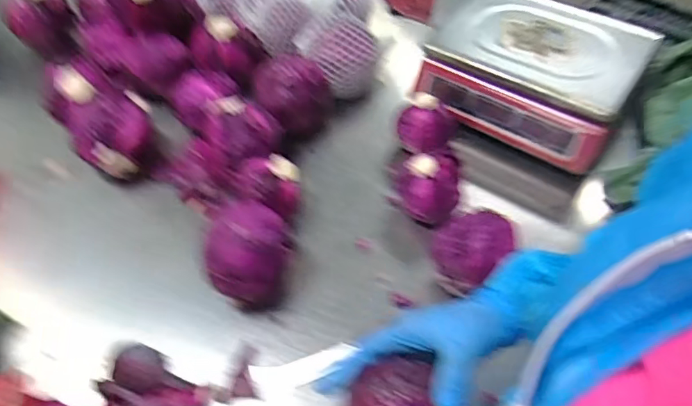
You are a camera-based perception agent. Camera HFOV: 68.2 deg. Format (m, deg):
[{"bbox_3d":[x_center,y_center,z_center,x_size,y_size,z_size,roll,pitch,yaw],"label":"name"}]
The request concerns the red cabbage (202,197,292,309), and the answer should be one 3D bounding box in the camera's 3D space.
[{"bbox_3d":[-0.117,0.066,0.623,0.096,0.112,0.106,5,53,8],"label":"red cabbage"}]

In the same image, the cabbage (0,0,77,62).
[{"bbox_3d":[-0.567,-0.335,0.953,0.109,0.121,0.118,-30,56,-18],"label":"cabbage"}]

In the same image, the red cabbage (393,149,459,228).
[{"bbox_3d":[0.111,-0.025,0.703,0.092,0.089,0.094,7,53,9],"label":"red cabbage"}]

